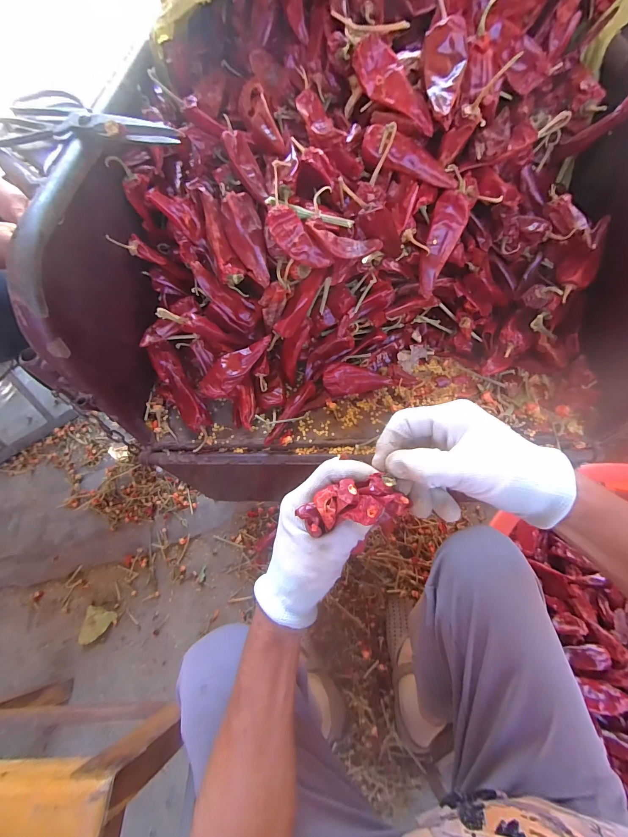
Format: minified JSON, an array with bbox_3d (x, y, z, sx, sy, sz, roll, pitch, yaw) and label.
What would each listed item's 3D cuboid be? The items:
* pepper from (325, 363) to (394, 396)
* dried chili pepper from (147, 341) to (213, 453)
[{"bbox_3d":[0.053,-0.049,0.409,0.081,0.024,0.031,-2,63,1],"label":"pepper"},{"bbox_3d":[-0.160,-0.032,0.411,0.032,0.051,0.130,-27,65,-11],"label":"dried chili pepper"}]

